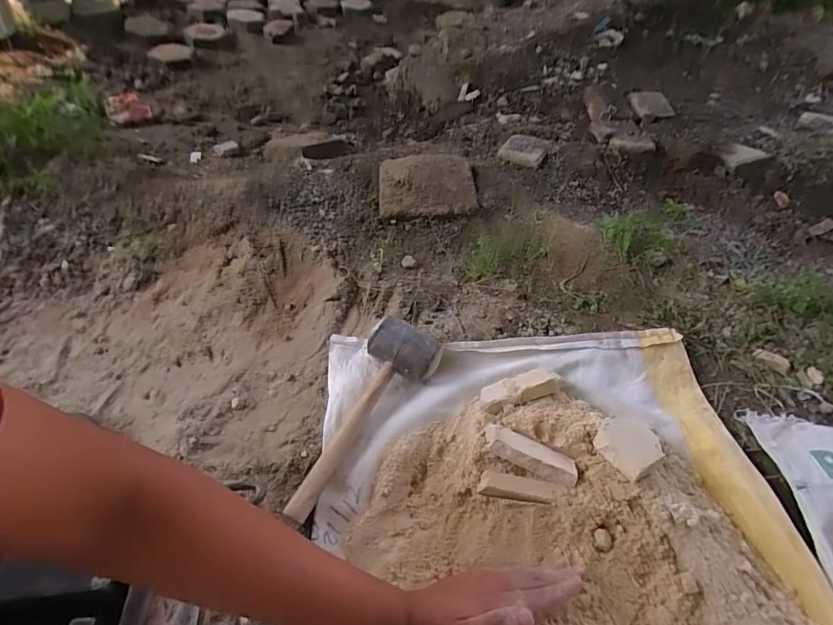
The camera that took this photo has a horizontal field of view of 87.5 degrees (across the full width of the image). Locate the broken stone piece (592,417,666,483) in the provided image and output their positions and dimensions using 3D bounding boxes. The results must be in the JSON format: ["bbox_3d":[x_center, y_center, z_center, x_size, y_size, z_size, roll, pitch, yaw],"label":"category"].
[{"bbox_3d":[0.248,0.157,0.508,0.084,0.026,0.063,-12,35,-35],"label":"broken stone piece"}]

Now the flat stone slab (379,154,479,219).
[{"bbox_3d":[0.021,-0.271,0.932,0.201,0.055,0.202,-2,47,-3],"label":"flat stone slab"}]

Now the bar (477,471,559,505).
[{"bbox_3d":[0.114,0.201,0.493,0.084,0.022,0.024,9,48,7],"label":"bar"}]

